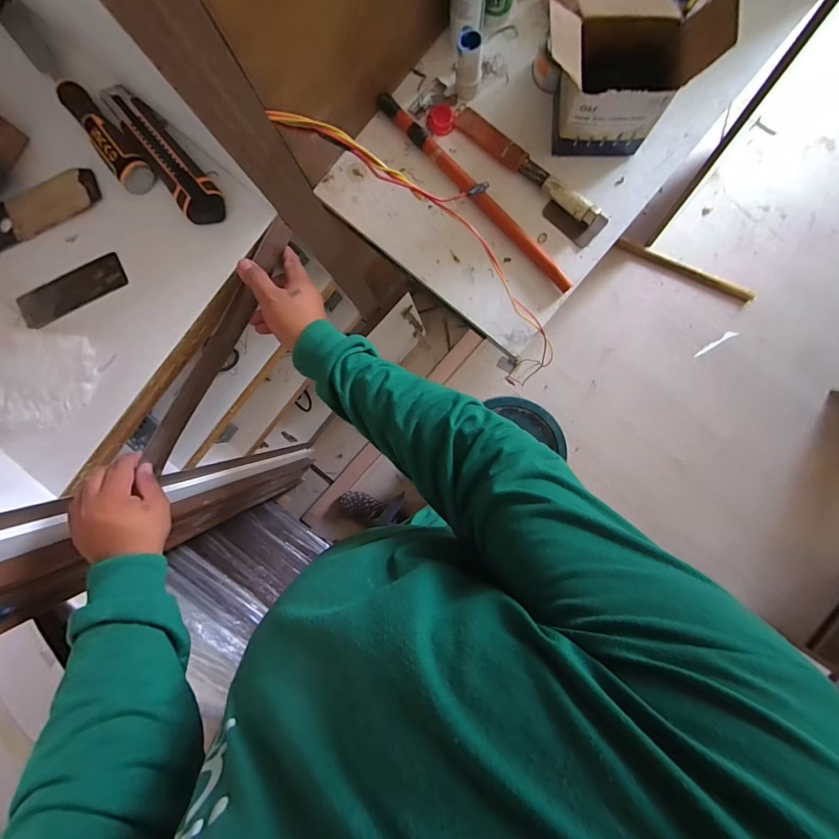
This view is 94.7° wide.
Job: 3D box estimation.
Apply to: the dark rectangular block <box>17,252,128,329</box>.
[{"bbox_3d":[-0.405,-0.149,0.450,0.133,0.007,0.045,-22,90,4],"label":"dark rectangular block"}]

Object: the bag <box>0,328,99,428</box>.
[{"bbox_3d":[-0.456,-0.046,0.437,0.166,0.030,0.105,3,92,3],"label":"bag"}]

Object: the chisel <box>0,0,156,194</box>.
[{"bbox_3d":[-0.392,-0.366,0.430,0.035,0.025,0.269,-39,89,4],"label":"chisel"}]

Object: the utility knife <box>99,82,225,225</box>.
[{"bbox_3d":[-0.288,-0.303,0.431,0.044,0.016,0.189,-37,89,4],"label":"utility knife"}]

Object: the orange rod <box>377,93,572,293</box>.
[{"bbox_3d":[0.082,-0.334,0.570,0.022,0.023,0.392,-43,89,4],"label":"orange rod"}]

